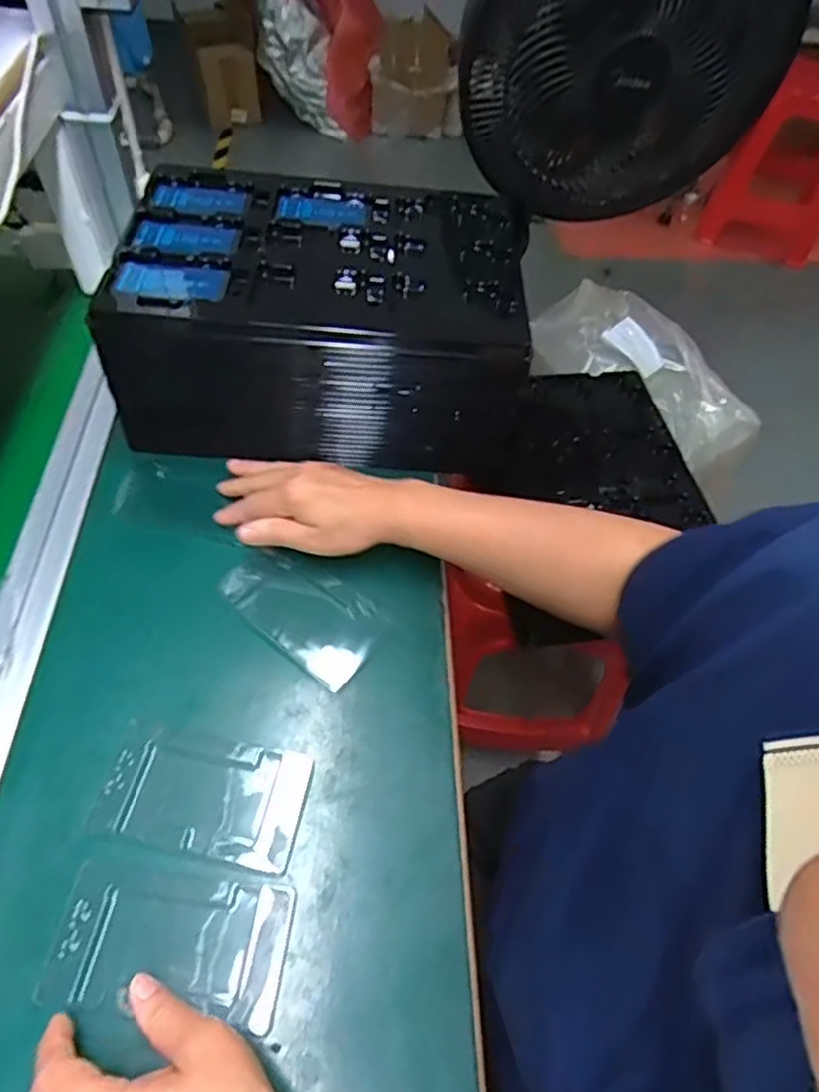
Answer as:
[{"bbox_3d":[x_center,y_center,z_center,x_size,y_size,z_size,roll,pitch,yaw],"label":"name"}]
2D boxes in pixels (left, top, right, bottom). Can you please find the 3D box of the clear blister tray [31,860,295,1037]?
[{"bbox_3d":[-0.135,0.227,0.381,0.126,0.016,0.070,7,54,0],"label":"clear blister tray"}]

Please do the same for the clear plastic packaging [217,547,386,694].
[{"bbox_3d":[-0.084,0.047,0.517,0.127,0.017,0.072,33,59,18],"label":"clear plastic packaging"}]

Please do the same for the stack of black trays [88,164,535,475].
[{"bbox_3d":[-0.074,-0.210,0.609,0.327,0.135,0.217,3,55,-3],"label":"stack of black trays"}]

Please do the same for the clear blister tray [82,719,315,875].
[{"bbox_3d":[-0.133,0.160,0.433,0.127,0.015,0.072,12,55,4],"label":"clear blister tray"}]

